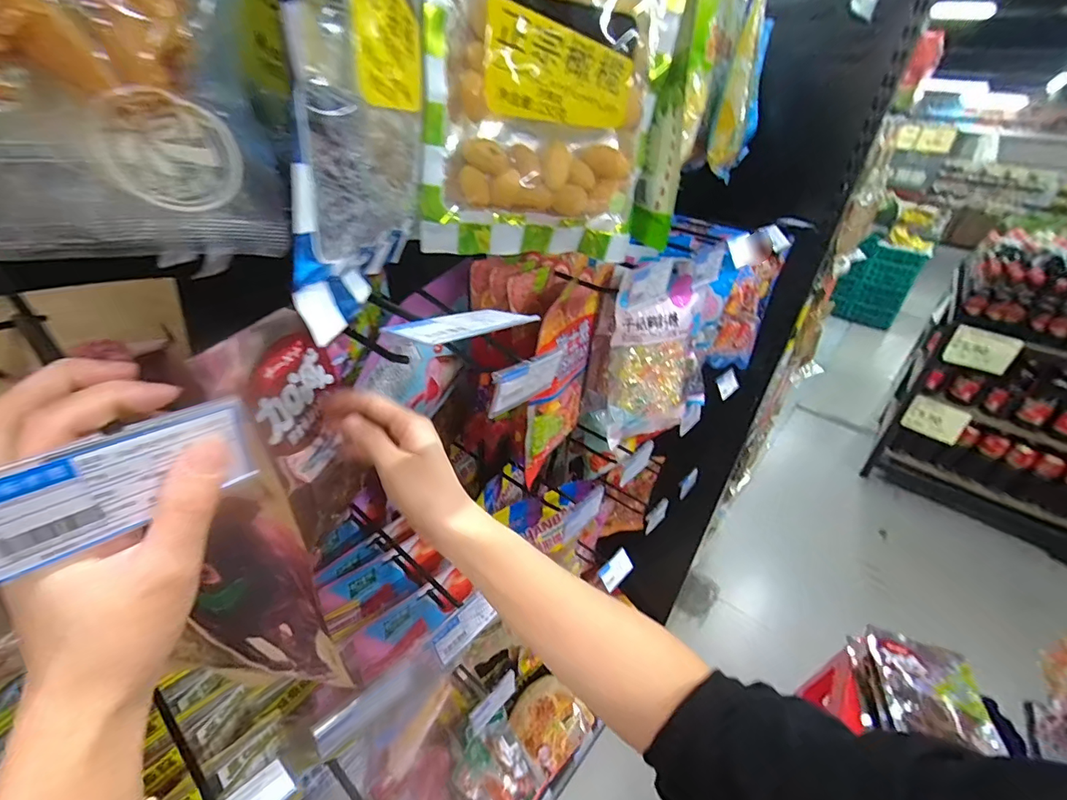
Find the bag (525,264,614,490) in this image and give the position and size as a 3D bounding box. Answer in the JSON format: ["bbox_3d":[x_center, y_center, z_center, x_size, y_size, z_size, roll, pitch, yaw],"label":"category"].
[{"bbox_3d":[0.041,-0.031,0.562,0.026,0.225,0.147,20,33,19],"label":"bag"}]

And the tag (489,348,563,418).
[{"bbox_3d":[-0.004,-0.016,0.386,0.006,0.038,0.081,29,37,31],"label":"tag"}]

